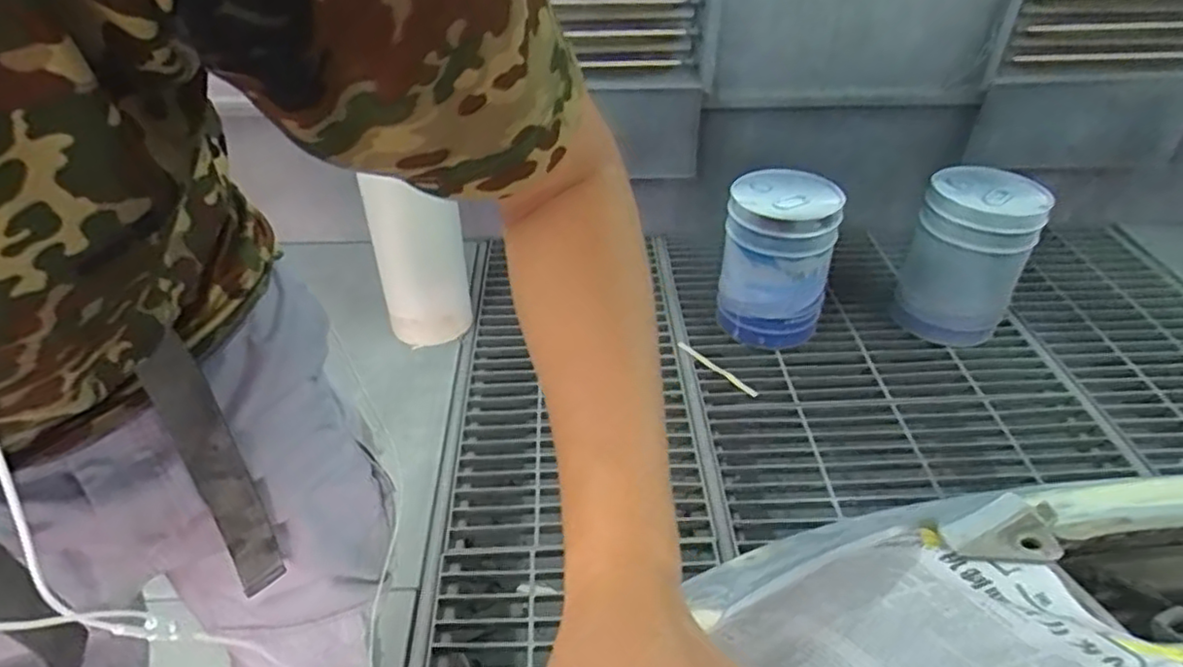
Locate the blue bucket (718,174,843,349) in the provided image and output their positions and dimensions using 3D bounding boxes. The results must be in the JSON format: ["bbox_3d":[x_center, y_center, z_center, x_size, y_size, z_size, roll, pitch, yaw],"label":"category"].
[{"bbox_3d":[0.462,-0.179,1.680,0.261,0.360,0.255,9,41,13],"label":"blue bucket"}]

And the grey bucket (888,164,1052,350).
[{"bbox_3d":[0.968,-0.186,1.734,0.269,0.407,0.292,17,43,22],"label":"grey bucket"}]

